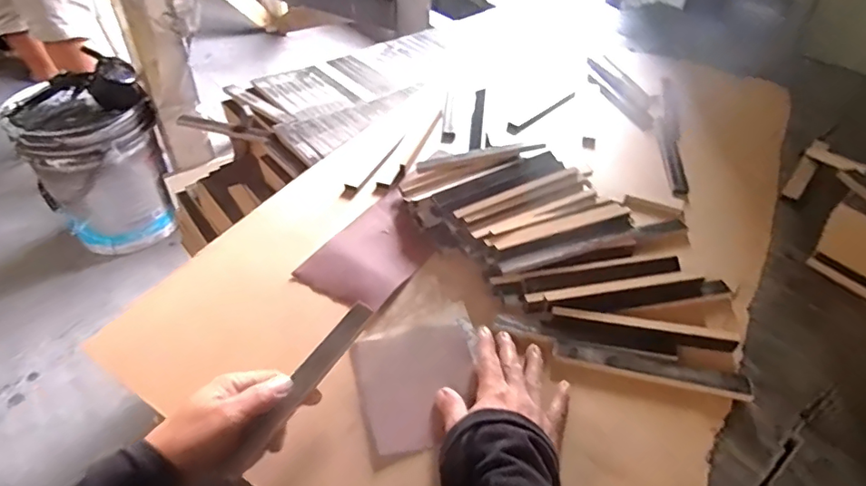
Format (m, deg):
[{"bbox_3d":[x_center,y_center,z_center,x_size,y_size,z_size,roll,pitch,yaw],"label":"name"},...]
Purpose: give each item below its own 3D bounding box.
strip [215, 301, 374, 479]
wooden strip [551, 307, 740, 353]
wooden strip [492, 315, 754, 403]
[{"bbox_3d":[-0.104,0.110,0.416,0.021,0.011,0.167,22,47,21],"label":"strip"},{"bbox_3d":[0.203,0.086,0.499,0.169,0.021,0.018,9,44,9],"label":"wooden strip"},{"bbox_3d":[0.170,0.108,0.477,0.227,0.007,0.028,13,44,13],"label":"wooden strip"}]

